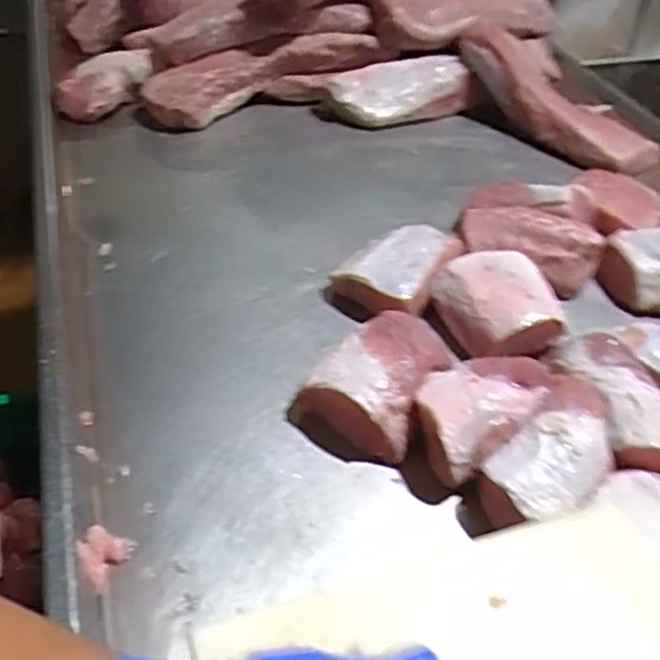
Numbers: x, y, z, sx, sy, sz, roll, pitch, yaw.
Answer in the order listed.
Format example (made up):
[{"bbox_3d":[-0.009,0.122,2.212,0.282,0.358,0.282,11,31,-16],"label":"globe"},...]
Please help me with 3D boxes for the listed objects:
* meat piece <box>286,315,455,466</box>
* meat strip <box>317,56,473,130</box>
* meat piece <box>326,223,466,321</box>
[{"bbox_3d":[0.050,0.057,0.750,0.125,0.075,0.158,25,47,21],"label":"meat piece"},{"bbox_3d":[0.119,-0.445,1.289,0.275,0.102,0.088,-7,44,-12],"label":"meat strip"},{"bbox_3d":[0.086,-0.075,0.911,0.121,0.056,0.178,30,48,25],"label":"meat piece"}]

